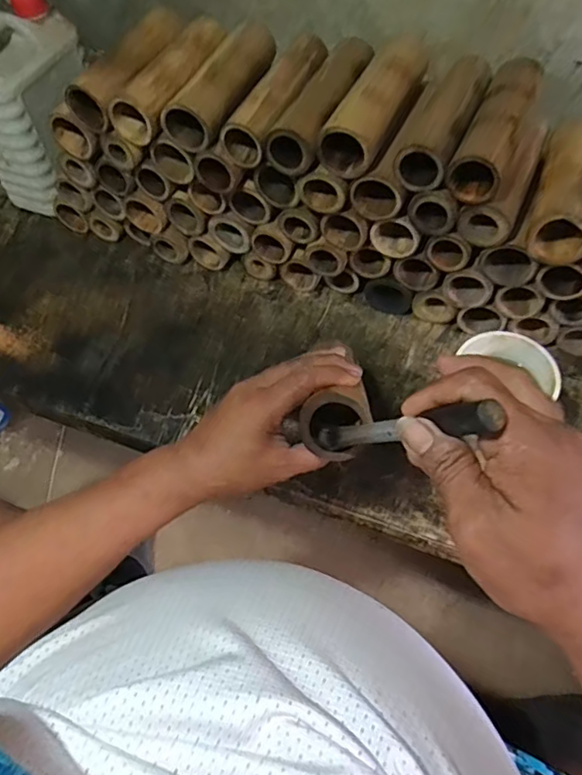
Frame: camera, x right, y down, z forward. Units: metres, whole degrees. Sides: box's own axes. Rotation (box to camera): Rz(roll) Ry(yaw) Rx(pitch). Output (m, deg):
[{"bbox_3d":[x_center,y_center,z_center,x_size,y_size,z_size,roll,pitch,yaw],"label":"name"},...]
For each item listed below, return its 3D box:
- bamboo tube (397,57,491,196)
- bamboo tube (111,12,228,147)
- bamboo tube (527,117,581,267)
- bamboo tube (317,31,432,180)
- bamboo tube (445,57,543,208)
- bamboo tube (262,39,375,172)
[{"bbox_3d":[0.158,-0.273,0.569,0.050,0.045,0.181,20,60,17],"label":"bamboo tube"},{"bbox_3d":[-0.132,-0.351,0.639,0.059,0.059,0.173,18,60,16],"label":"bamboo tube"},{"bbox_3d":[0.282,-0.210,0.571,0.058,0.056,0.181,15,59,14],"label":"bamboo tube"},{"bbox_3d":[0.089,-0.291,0.571,0.057,0.060,0.182,23,61,18],"label":"bamboo tube"},{"bbox_3d":[0.203,-0.255,0.551,0.047,0.048,0.178,20,60,17],"label":"bamboo tube"},{"bbox_3d":[0.036,-0.298,0.591,0.053,0.050,0.174,20,60,17],"label":"bamboo tube"}]

